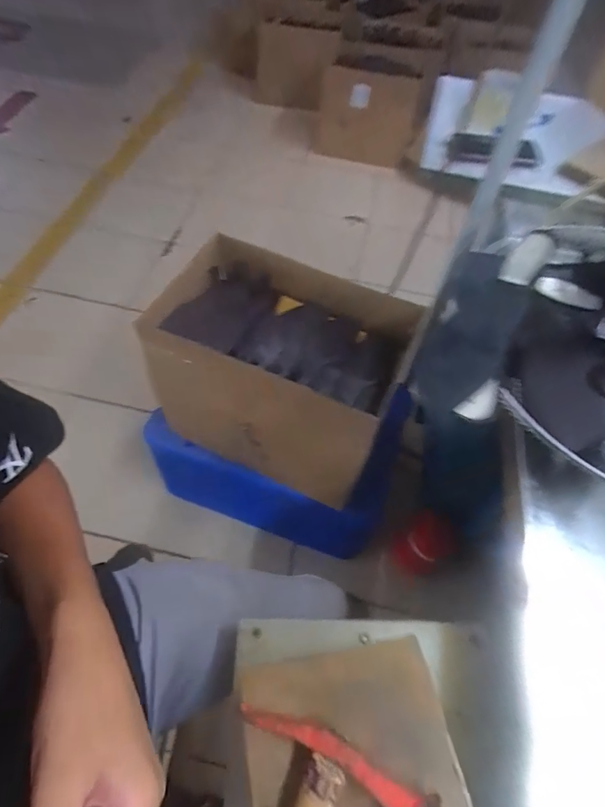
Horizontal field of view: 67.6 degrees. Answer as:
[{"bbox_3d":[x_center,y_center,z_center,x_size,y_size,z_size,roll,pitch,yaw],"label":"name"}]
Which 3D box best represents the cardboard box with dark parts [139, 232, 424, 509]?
[{"bbox_3d":[-0.042,-0.069,0.937,0.445,0.324,0.313,23,58,10],"label":"cardboard box with dark parts"}]

